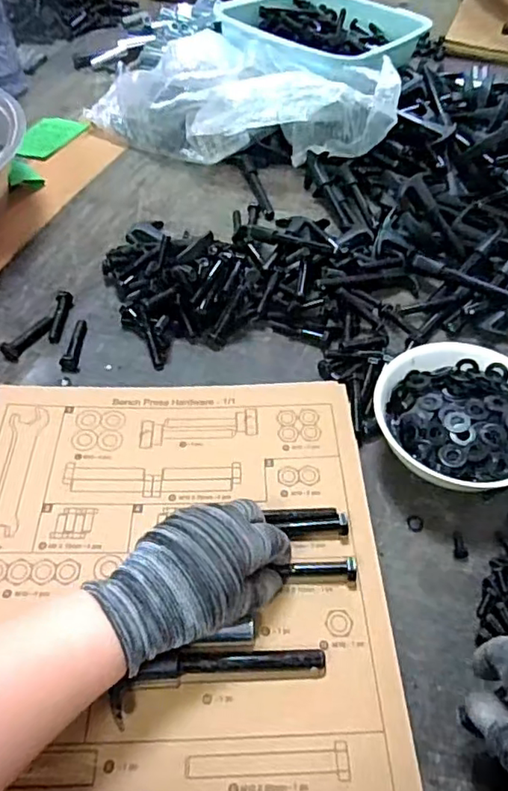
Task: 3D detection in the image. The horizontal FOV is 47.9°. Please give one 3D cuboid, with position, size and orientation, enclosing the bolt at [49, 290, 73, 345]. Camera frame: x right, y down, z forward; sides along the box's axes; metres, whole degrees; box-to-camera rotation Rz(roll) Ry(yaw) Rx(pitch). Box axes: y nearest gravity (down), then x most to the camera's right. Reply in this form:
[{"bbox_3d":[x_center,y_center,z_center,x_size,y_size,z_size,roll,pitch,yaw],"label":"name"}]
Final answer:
[{"bbox_3d":[-0.194,-0.080,0.573,0.012,0.015,0.070,2,51,1],"label":"bolt"}]

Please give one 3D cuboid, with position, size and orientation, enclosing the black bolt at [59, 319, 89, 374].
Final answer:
[{"bbox_3d":[-0.173,-0.050,0.548,0.017,0.010,0.064,-2,51,-2],"label":"black bolt"}]

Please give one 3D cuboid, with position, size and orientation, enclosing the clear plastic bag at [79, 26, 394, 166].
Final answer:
[{"bbox_3d":[-0.024,-0.383,0.763,0.414,0.116,0.158,15,52,11],"label":"clear plastic bag"}]

